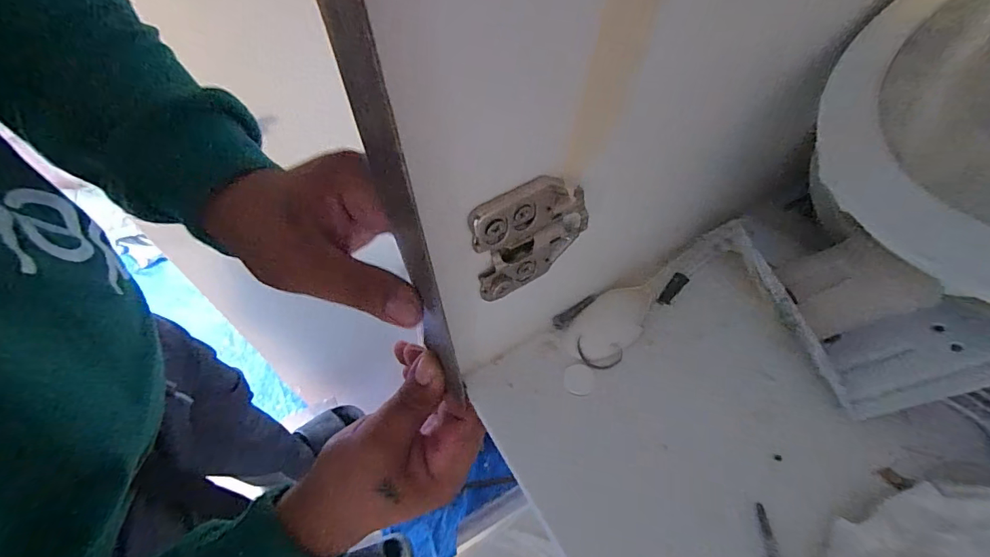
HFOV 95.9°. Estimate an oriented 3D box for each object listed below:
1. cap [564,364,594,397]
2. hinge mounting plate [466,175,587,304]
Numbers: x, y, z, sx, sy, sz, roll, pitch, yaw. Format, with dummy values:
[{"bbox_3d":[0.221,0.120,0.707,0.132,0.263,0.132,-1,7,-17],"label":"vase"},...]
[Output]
[{"bbox_3d":[0.042,0.050,0.224,0.014,0.004,0.016,7,54,9],"label":"cap"},{"bbox_3d":[0.014,-0.015,0.172,0.047,0.051,0.005,-26,55,-15],"label":"hinge mounting plate"}]

